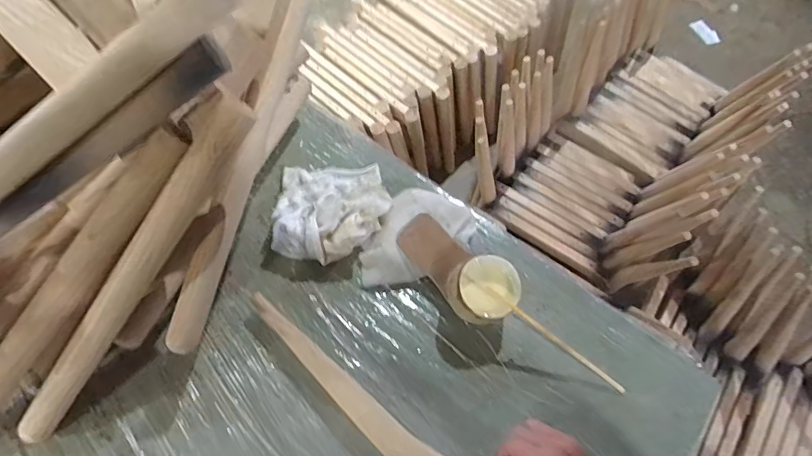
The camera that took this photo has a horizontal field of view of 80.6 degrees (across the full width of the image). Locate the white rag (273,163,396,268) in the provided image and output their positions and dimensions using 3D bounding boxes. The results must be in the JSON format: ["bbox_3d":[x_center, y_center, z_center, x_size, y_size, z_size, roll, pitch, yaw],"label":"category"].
[{"bbox_3d":[-0.102,-0.030,0.651,0.156,0.050,0.155,0,62,-4],"label":"white rag"}]

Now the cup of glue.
[{"bbox_3d":[0.100,0.078,0.599,0.081,0.047,0.078,2,62,-3],"label":"cup of glue"}]

